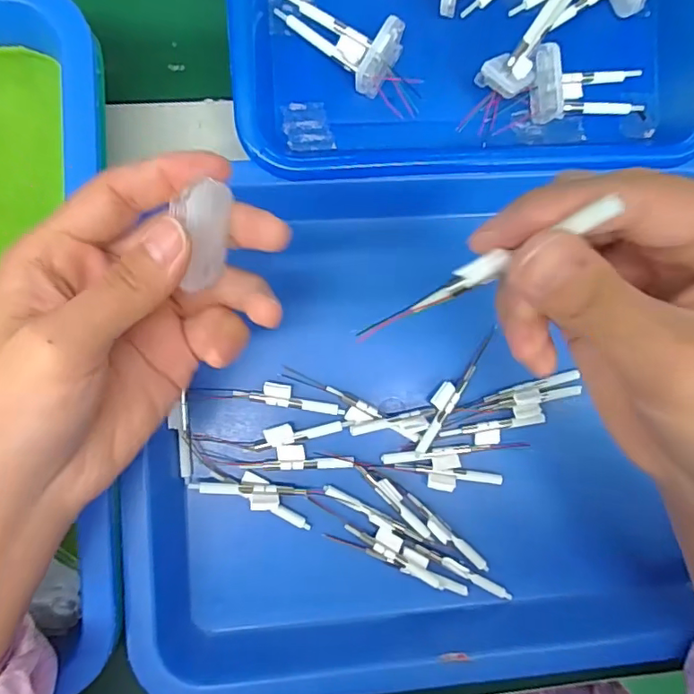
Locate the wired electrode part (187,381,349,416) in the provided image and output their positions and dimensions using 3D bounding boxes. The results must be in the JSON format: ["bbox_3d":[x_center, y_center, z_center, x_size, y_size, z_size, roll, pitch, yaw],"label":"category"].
[{"bbox_3d":[-0.041,0.025,0.282,0.079,0.004,0.013,8,87,-4],"label":"wired electrode part"}]

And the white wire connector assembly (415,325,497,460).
[{"bbox_3d":[0.058,0.022,0.288,0.012,0.008,0.081,35,85,-2],"label":"white wire connector assembly"}]

